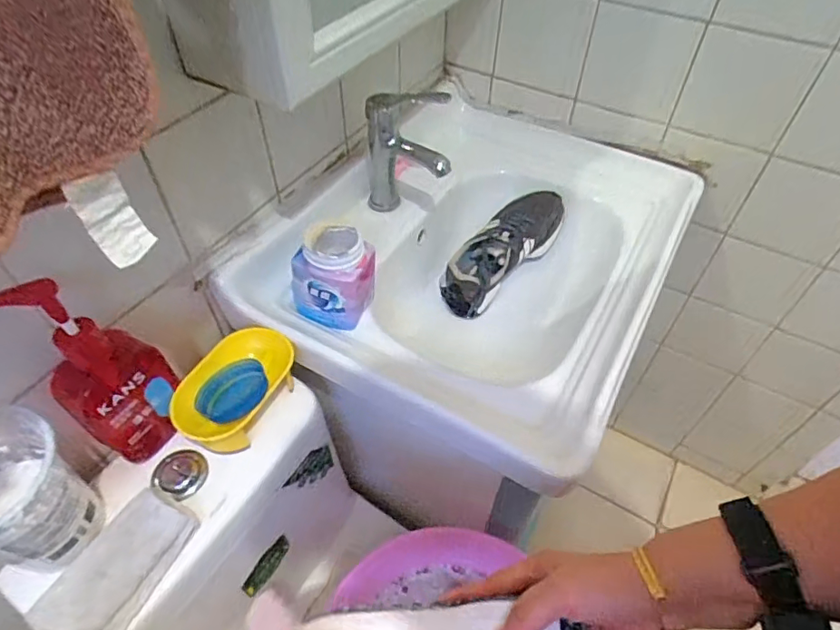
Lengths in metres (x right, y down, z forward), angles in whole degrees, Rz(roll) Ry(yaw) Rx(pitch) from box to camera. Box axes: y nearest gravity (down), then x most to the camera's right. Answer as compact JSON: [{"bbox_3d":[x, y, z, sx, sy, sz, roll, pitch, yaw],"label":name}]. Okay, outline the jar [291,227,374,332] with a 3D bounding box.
[{"bbox_3d":[-0.105,-0.050,0.664,0.094,0.115,0.082,21,53,16],"label":"jar"}]

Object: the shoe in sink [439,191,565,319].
[{"bbox_3d":[0.142,-0.114,0.865,0.268,0.092,0.092,-45,60,-8],"label":"shoe in sink"}]

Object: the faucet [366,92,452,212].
[{"bbox_3d":[-0.013,-0.220,0.755,0.138,0.176,0.052,28,55,21],"label":"faucet"}]

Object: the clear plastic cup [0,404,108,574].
[{"bbox_3d":[-0.356,0.166,0.468,0.107,0.143,0.102,0,50,0],"label":"clear plastic cup"}]

